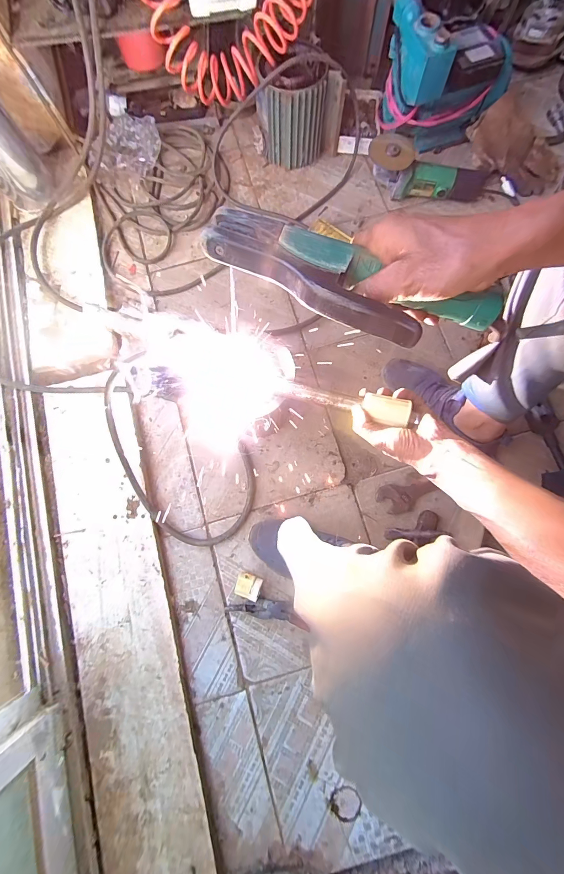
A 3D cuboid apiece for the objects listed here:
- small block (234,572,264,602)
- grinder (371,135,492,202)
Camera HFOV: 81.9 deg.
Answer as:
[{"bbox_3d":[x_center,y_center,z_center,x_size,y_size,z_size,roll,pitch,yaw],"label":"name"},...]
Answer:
[{"bbox_3d":[-0.061,0.269,0.592,0.045,0.033,0.038,18,78,4],"label":"small block"},{"bbox_3d":[0.332,-0.595,0.730,0.285,0.097,0.086,1,78,0],"label":"grinder"}]

